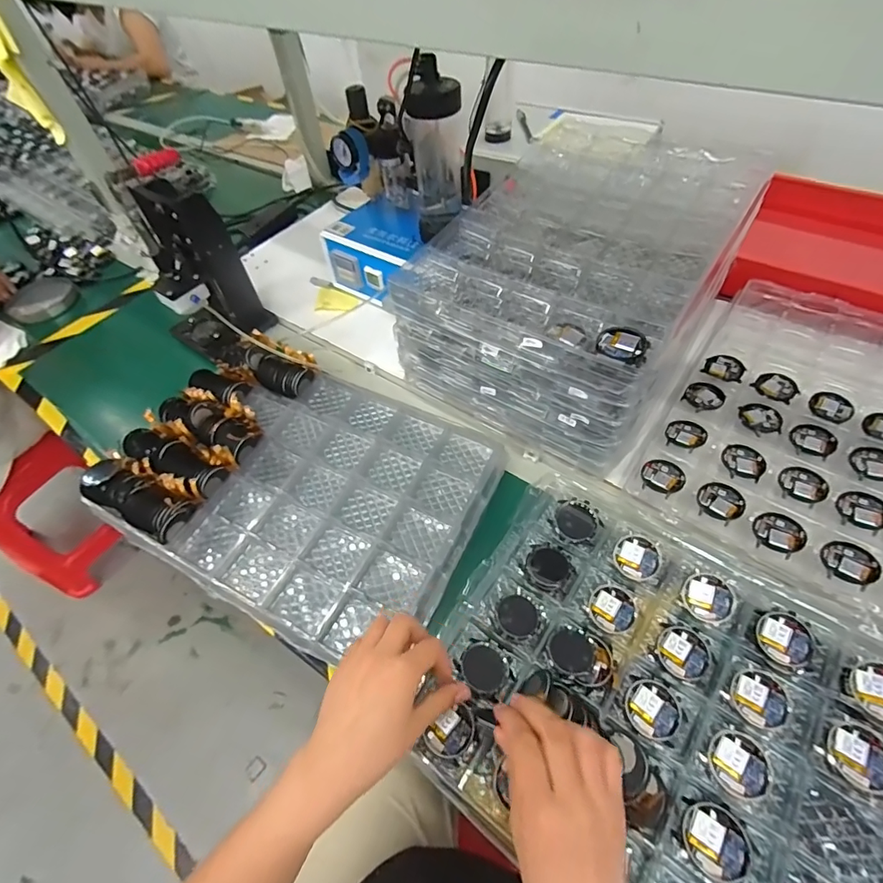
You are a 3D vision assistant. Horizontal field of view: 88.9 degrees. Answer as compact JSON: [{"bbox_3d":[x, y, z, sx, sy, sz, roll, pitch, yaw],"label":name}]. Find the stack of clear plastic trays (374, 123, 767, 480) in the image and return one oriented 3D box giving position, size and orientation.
[{"bbox_3d":[0.181,-0.217,0.597,0.304,0.158,0.429,27,61,23],"label":"stack of clear plastic trays"}]

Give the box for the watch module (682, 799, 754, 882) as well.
[{"bbox_3d":[0.204,0.295,0.332,0.045,0.008,0.045,22,59,20],"label":"watch module"}]

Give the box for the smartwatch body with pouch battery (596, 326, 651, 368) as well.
[{"bbox_3d":[0.173,-0.092,0.428,0.050,0.005,0.046,31,63,24],"label":"smartwatch body with pouch battery"}]

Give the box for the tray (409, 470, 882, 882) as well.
[{"bbox_3d":[0.216,0.239,0.366,0.446,0.032,0.305,28,62,23],"label":"tray"}]

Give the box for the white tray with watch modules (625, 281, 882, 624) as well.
[{"bbox_3d":[0.454,-0.021,0.523,0.319,0.032,0.433,29,62,23],"label":"white tray with watch modules"}]

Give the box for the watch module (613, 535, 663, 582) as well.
[{"bbox_3d":[0.198,0.118,0.457,0.043,0.010,0.044,20,74,21],"label":"watch module"}]

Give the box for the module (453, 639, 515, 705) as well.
[{"bbox_3d":[0.041,0.207,0.413,0.048,0.010,0.044,37,65,27],"label":"module"}]

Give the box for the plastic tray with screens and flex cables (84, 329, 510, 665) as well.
[{"bbox_3d":[-0.171,0.036,0.545,0.433,0.055,0.304,22,59,19],"label":"plastic tray with screens and flex cables"}]

